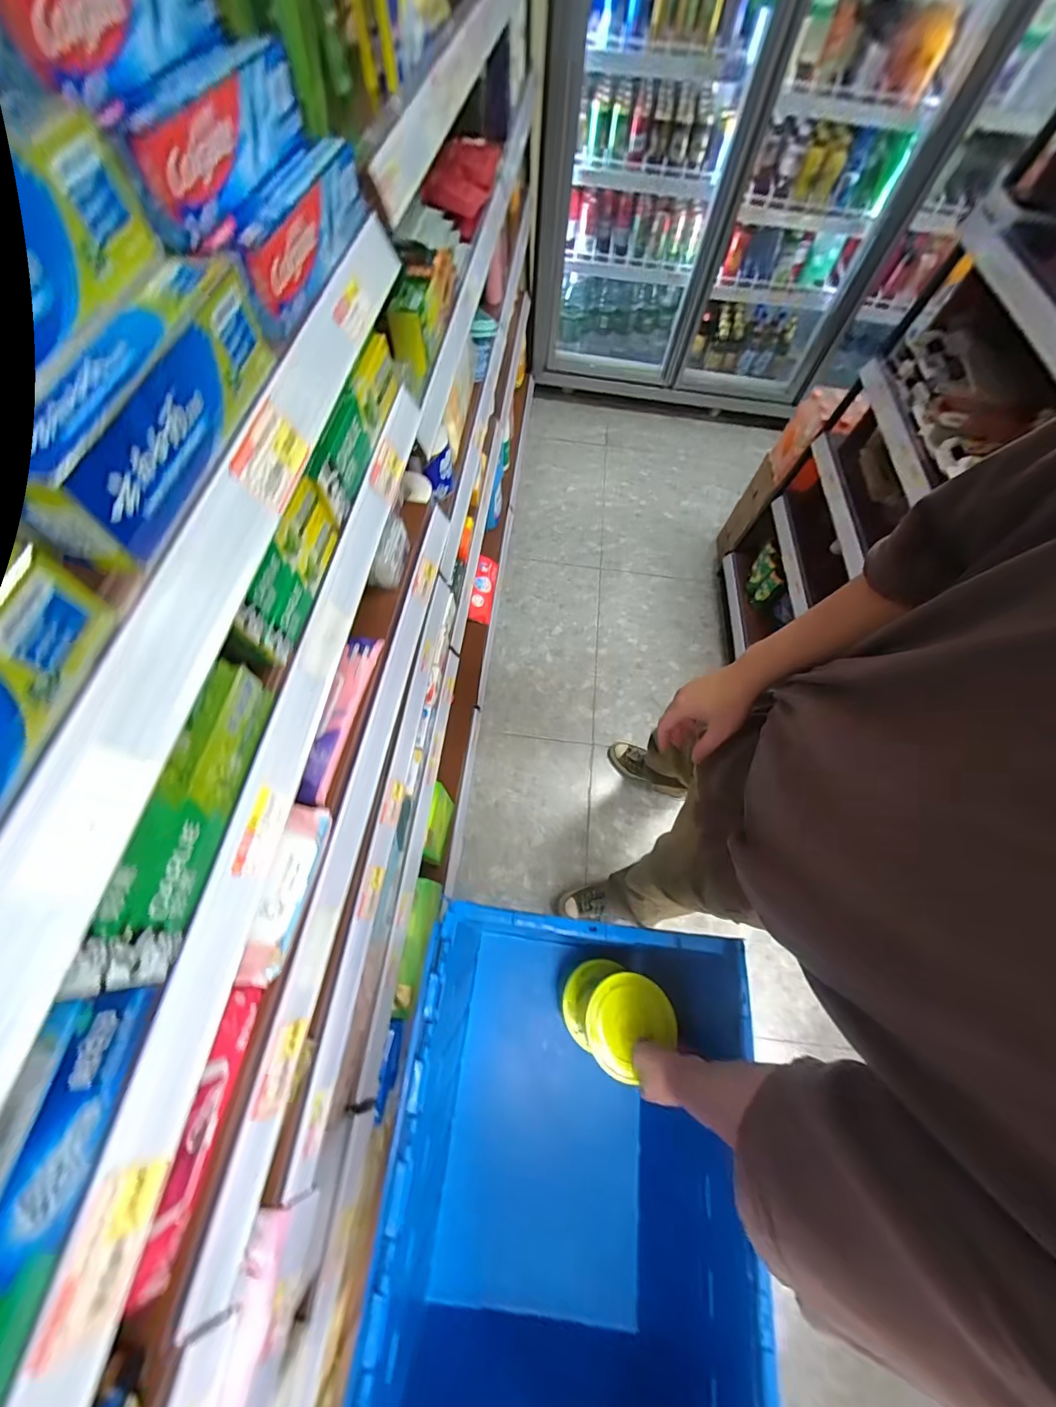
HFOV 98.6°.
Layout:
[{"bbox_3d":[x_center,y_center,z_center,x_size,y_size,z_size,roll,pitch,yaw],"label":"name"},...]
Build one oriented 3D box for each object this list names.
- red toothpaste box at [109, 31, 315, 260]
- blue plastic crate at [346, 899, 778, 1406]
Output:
[{"bbox_3d":[-0.200,-0.386,0.313,0.028,0.051,0.223,8,64,0],"label":"red toothpaste box"},{"bbox_3d":[0.039,0.657,0.676,0.413,0.422,0.595,7,64,0],"label":"blue plastic crate"}]

